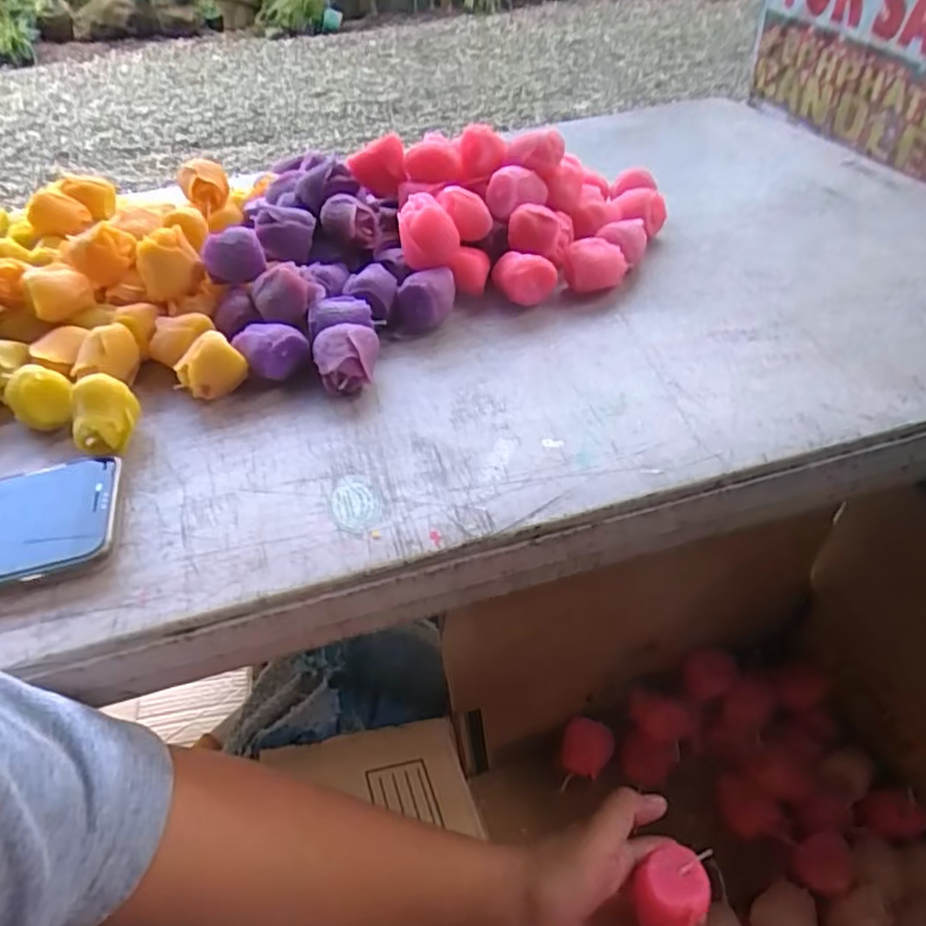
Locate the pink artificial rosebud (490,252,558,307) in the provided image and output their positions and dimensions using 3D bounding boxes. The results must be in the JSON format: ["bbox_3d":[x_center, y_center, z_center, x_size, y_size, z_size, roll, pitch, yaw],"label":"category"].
[{"bbox_3d":[0.044,-0.133,0.477,0.041,0.035,0.028,-9,44,-5],"label":"pink artificial rosebud"}]

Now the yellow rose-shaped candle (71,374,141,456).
[{"bbox_3d":[-0.206,-0.025,0.385,0.038,0.040,0.034,-32,50,-26],"label":"yellow rose-shaped candle"}]

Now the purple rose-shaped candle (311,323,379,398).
[{"bbox_3d":[-0.070,-0.063,0.415,0.040,0.034,0.034,-15,45,-11],"label":"purple rose-shaped candle"}]

